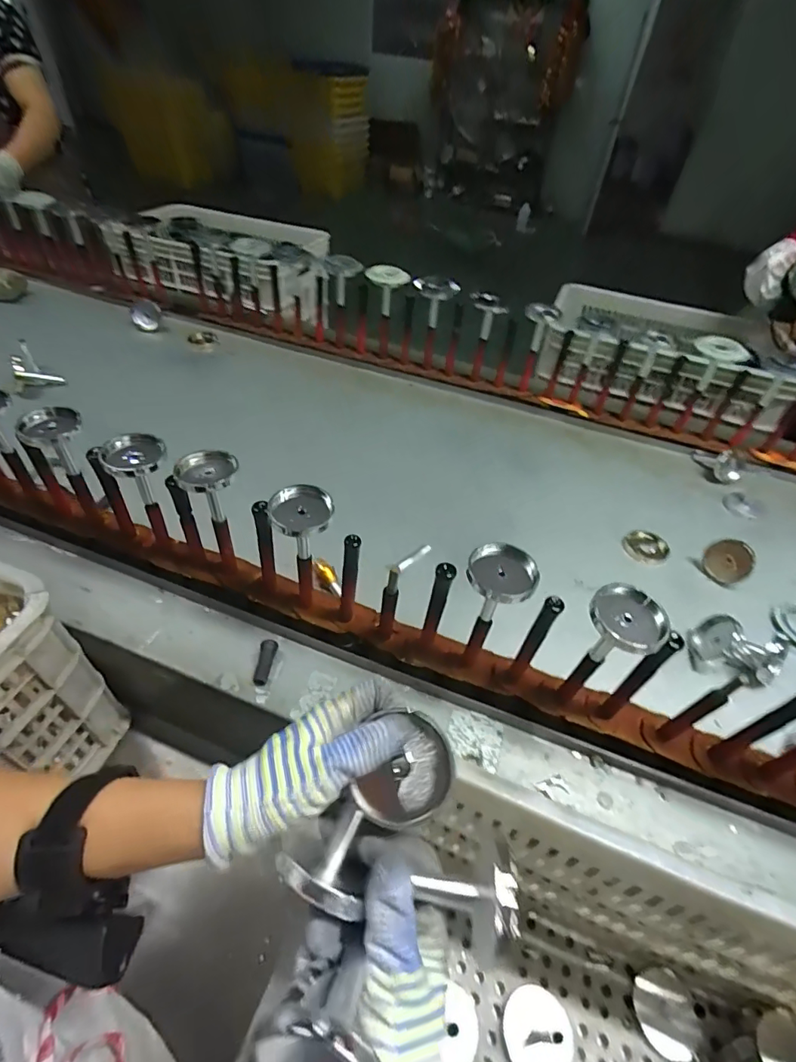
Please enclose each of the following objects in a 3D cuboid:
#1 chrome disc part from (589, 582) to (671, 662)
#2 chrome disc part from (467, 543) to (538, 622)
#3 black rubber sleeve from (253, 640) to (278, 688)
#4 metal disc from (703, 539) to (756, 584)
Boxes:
[{"bbox_3d":[0.207,0.088,0.452,0.064,0.059,0.065,-31,55,-31],"label":"chrome disc part"},{"bbox_3d":[0.104,0.056,0.481,0.060,0.065,0.070,-15,39,3],"label":"chrome disc part"},{"bbox_3d":[-0.156,0.154,0.580,0.018,0.021,0.053,8,58,1],"label":"black rubber sleeve"},{"bbox_3d":[0.492,0.046,0.735,0.006,0.065,0.060,-5,65,-50],"label":"metal disc"}]

